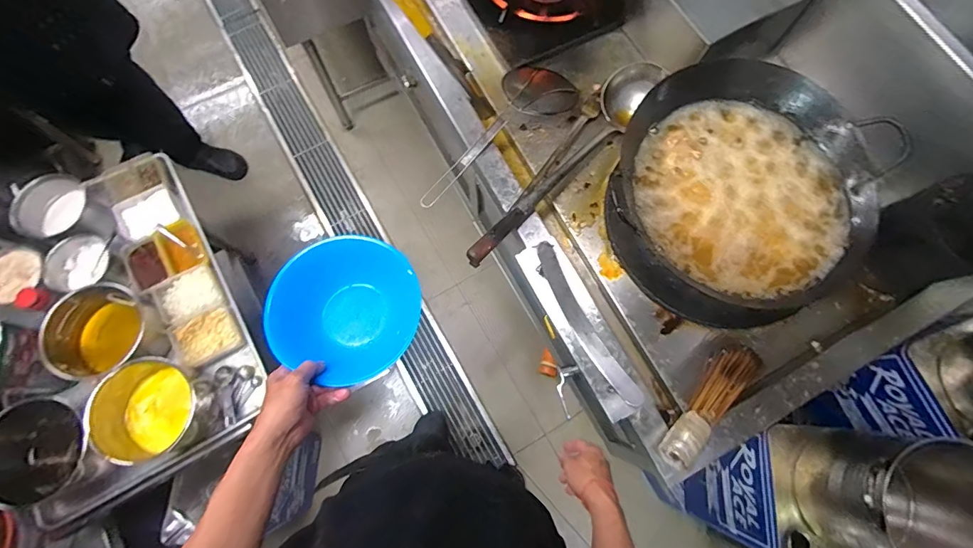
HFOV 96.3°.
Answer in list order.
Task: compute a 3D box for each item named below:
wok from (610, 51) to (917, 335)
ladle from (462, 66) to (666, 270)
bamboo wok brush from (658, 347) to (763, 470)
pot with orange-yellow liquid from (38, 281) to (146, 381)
[{"bbox_3d":[0.440,-0.134,0.776,0.418,0.142,0.407,0,74,-1],"label":"wok"},{"bbox_3d":[0.148,-0.211,0.830,0.087,0.069,0.525,39,77,9],"label":"ladle"},{"bbox_3d":[0.371,0.212,0.715,0.063,0.072,0.245,44,77,10],"label":"bamboo wok brush"},{"bbox_3d":[-0.751,0.133,0.860,0.180,0.120,0.169,0,74,-1],"label":"pot with orange-yellow liquid"}]

